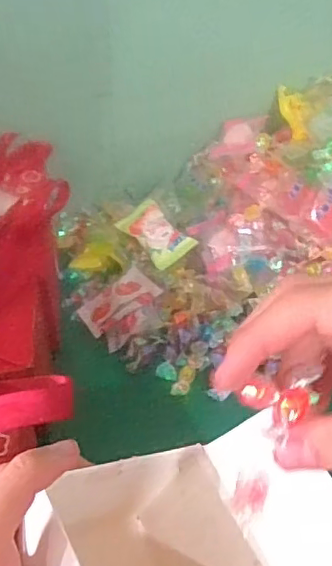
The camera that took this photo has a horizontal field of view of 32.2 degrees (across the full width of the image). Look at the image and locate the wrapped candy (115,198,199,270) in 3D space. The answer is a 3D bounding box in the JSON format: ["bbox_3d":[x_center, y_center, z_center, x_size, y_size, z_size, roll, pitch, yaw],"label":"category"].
[{"bbox_3d":[-0.009,-0.045,0.516,0.041,0.012,0.066,-38,69,-15],"label":"wrapped candy"}]

